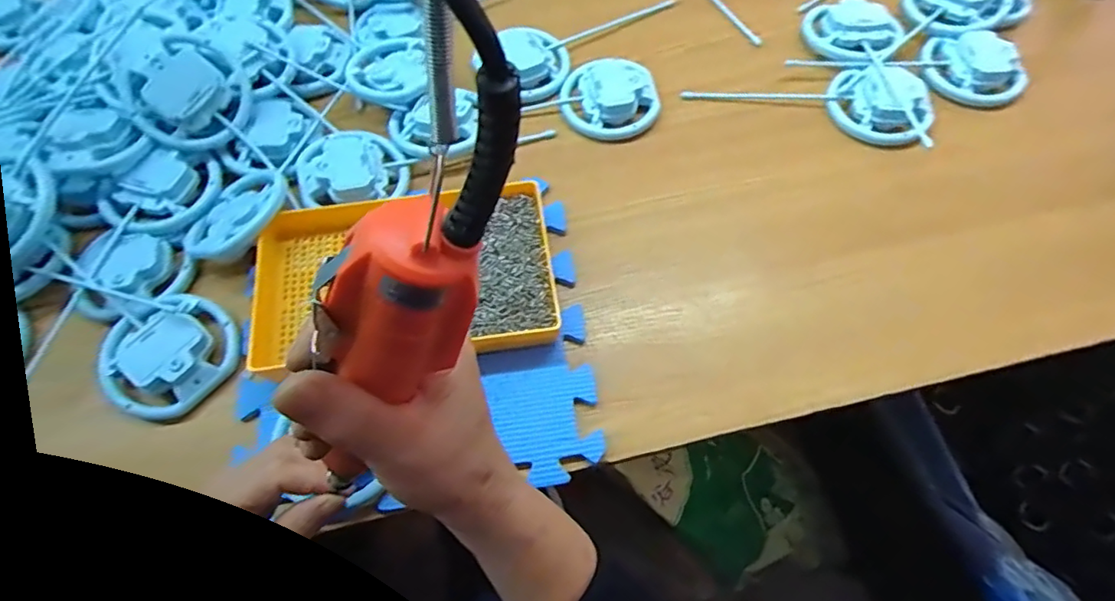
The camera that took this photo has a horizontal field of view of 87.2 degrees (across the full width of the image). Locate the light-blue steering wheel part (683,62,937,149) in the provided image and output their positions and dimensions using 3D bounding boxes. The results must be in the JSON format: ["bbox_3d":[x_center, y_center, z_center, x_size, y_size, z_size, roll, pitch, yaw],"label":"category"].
[{"bbox_3d":[0.261,-0.218,0.611,0.232,0.027,0.086,15,65,8],"label":"light-blue steering wheel part"}]

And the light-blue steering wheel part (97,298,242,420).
[{"bbox_3d":[-0.328,0.041,0.490,0.104,0.029,0.102,-42,69,-16],"label":"light-blue steering wheel part"}]

